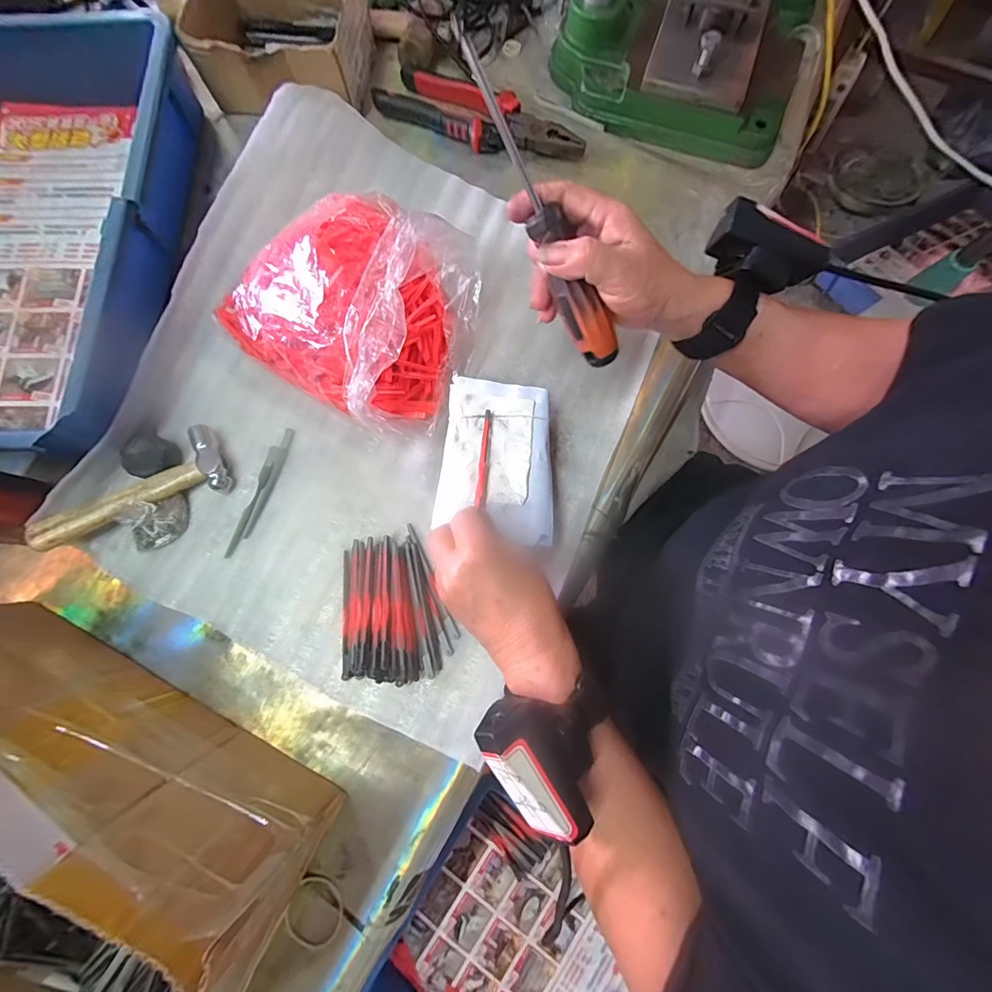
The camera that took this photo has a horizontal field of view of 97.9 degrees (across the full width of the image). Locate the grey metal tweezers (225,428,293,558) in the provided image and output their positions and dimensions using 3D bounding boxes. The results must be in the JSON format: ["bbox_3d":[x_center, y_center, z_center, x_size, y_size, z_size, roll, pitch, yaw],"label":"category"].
[{"bbox_3d":[-0.209,-0.004,0.383,0.017,0.004,0.120,18,79,5],"label":"grey metal tweezers"}]

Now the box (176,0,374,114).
[{"bbox_3d":[-0.224,-0.478,0.451,0.169,0.065,0.127,7,79,2],"label":"box"}]

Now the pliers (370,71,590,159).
[{"bbox_3d":[-0.016,-0.392,0.449,0.218,0.022,0.056,23,80,6],"label":"pliers"}]

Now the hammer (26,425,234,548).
[{"bbox_3d":[-0.313,-0.007,0.371,0.152,0.032,0.061,-24,79,-4],"label":"hammer"}]

